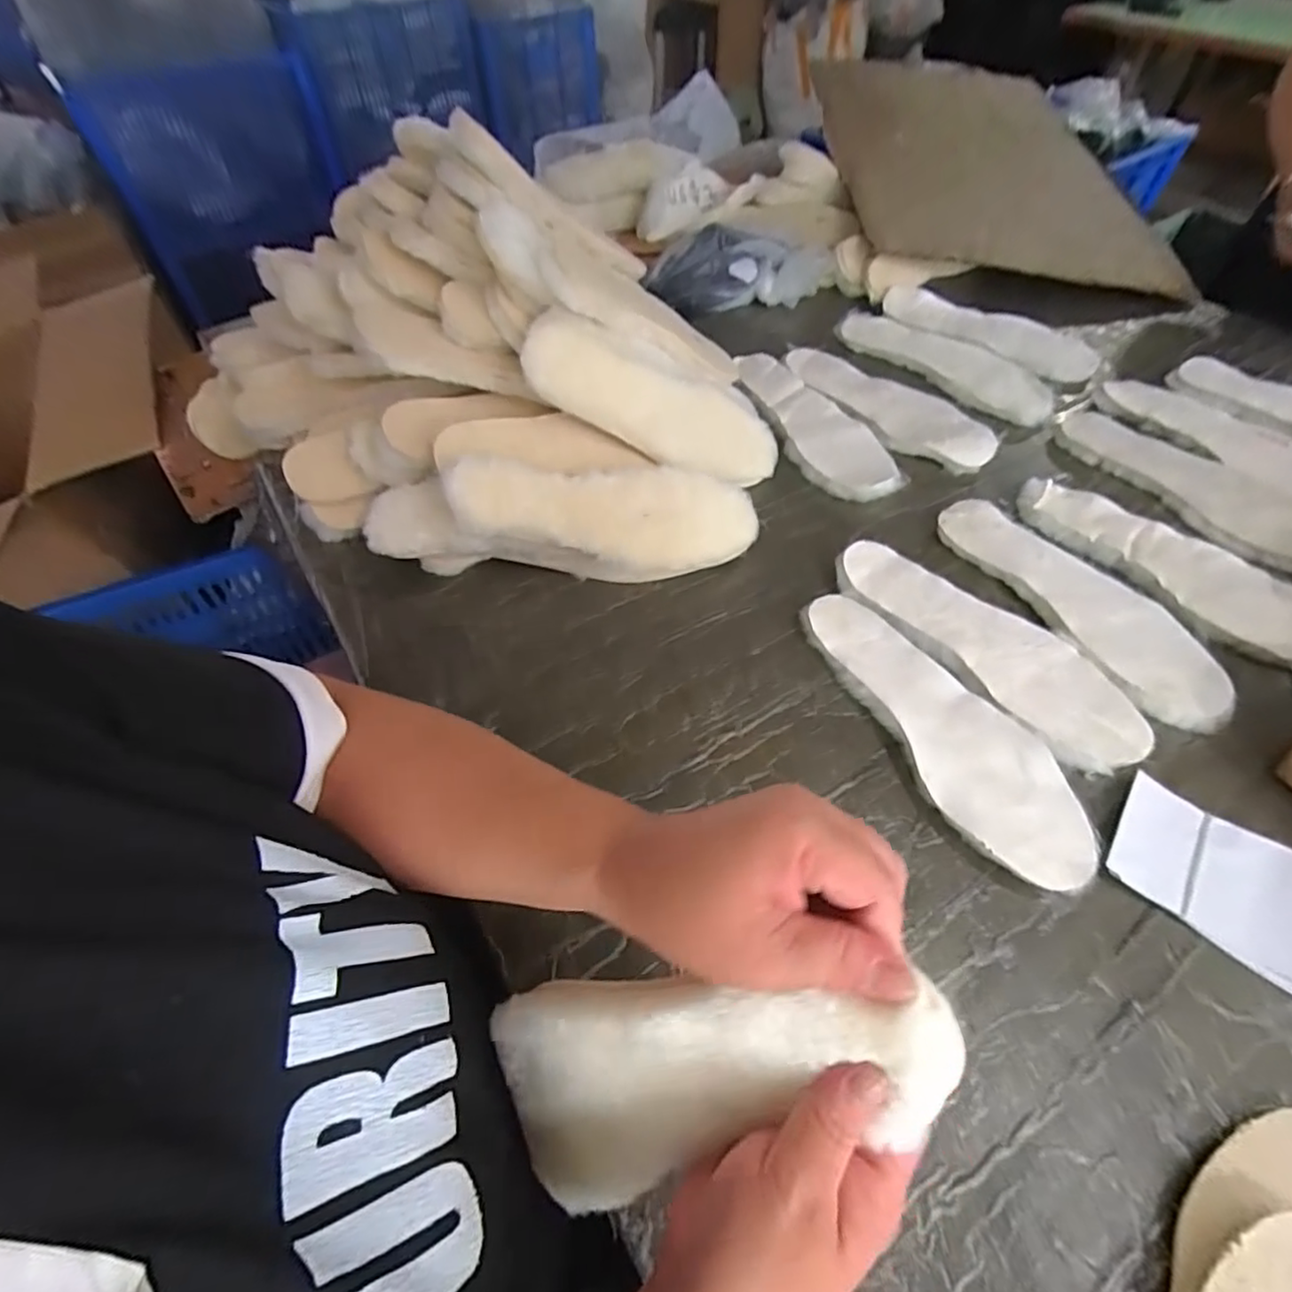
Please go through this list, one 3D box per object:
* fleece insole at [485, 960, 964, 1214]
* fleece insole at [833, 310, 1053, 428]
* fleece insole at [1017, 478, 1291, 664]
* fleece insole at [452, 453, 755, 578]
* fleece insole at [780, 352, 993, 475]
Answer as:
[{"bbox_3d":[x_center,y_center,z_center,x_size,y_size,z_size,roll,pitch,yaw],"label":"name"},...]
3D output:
[{"bbox_3d":[0.014,0.177,0.268,0.093,0.221,0.016,57,27,7],"label":"fleece insole"},{"bbox_3d":[0.373,-0.359,0.801,0.088,0.026,0.279,-37,61,-25],"label":"fleece insole"},{"bbox_3d":[0.485,-0.082,0.588,0.102,0.017,0.263,-27,57,-19],"label":"fleece insole"},{"bbox_3d":[-0.033,-0.117,0.567,0.267,0.024,0.101,-2,83,-13],"label":"fleece insole"},{"bbox_3d":[0.279,-0.284,0.746,0.262,0.018,0.118,30,57,18],"label":"fleece insole"}]

